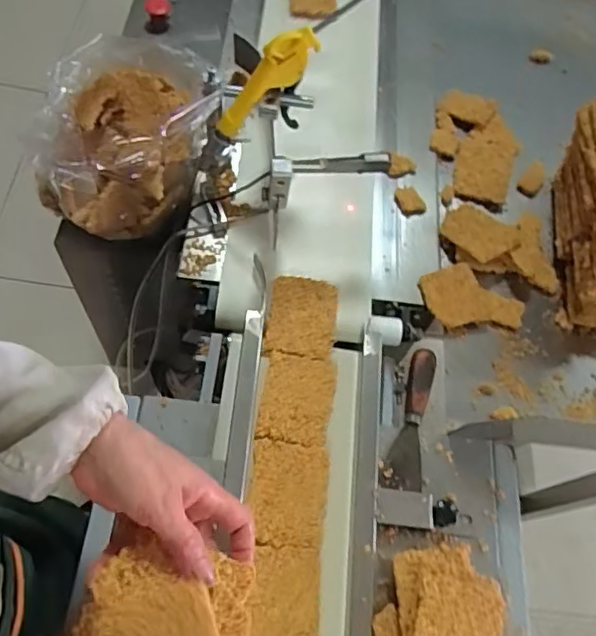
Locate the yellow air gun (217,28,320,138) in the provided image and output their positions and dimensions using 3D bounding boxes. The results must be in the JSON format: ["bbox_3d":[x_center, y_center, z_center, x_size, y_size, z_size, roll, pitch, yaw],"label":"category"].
[{"bbox_3d":[-0.036,-0.238,0.597,0.048,0.138,0.022,12,51,-47],"label":"yellow air gun"}]

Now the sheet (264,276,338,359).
[{"bbox_3d":[0.004,-0.002,0.614,0.070,0.012,0.087,10,63,-4],"label":"sheet"}]

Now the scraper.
[{"bbox_3d":[0.115,0.100,0.582,0.041,0.025,0.145,18,63,0],"label":"scraper"}]

